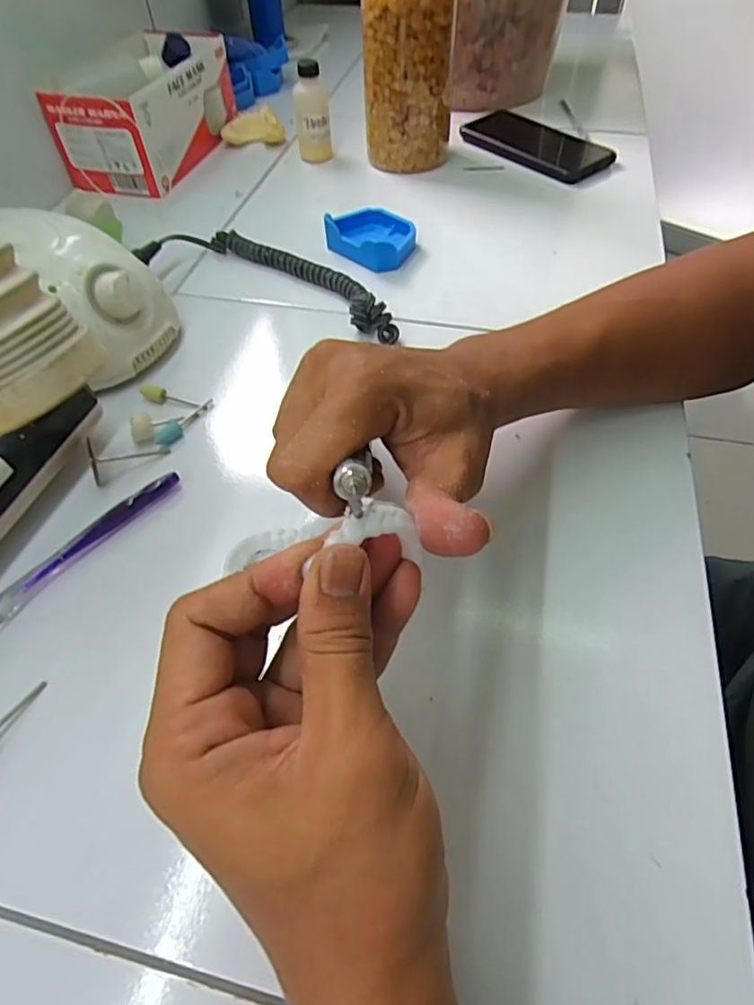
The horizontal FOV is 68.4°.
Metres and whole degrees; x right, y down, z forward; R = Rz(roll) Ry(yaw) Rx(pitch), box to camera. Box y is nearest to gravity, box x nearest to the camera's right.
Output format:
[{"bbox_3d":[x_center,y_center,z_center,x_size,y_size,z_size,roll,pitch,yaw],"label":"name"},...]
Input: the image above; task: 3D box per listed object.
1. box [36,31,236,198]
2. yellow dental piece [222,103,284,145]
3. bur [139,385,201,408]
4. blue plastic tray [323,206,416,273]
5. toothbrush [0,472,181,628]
[{"bbox_3d":[-0.243,-0.425,0.597,0.116,0.093,0.206,12,55,11],"label":"box"},{"bbox_3d":[-0.142,-0.435,0.643,0.073,0.033,0.028,5,54,6],"label":"yellow dental piece"},{"bbox_3d":[-0.144,-0.073,0.383,0.046,0.011,0.006,12,54,10],"label":"bur"},{"bbox_3d":[-0.004,-0.236,0.493,0.078,0.027,0.062,33,61,24],"label":"blue plastic tray"},{"bbox_3d":[-0.184,0.043,0.295,0.015,0.019,0.187,36,62,25],"label":"toothbrush"}]

